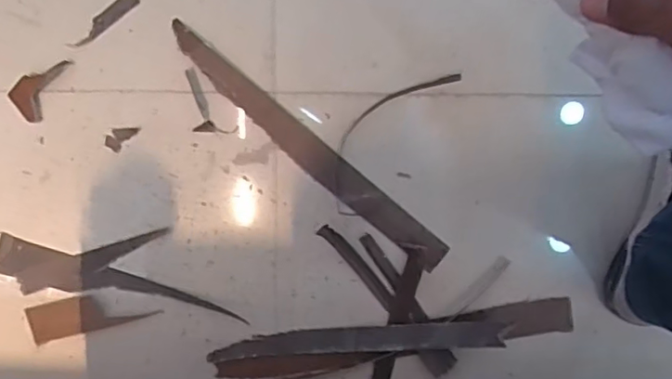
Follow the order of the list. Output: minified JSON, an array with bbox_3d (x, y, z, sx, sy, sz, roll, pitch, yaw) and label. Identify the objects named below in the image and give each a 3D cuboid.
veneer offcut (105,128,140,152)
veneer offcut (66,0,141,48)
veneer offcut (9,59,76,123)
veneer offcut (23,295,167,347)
[{"bbox_3d":[-0.253,-0.063,0.684,0.043,0.004,0.021,-44,96,7],"label":"veneer offcut"},{"bbox_3d":[-0.264,-0.192,0.664,0.096,0.004,0.019,-36,97,7],"label":"veneer offcut"},{"bbox_3d":[-0.344,-0.122,0.675,0.043,0.005,0.084,36,98,-5],"label":"veneer offcut"},{"bbox_3d":[-0.303,0.154,0.720,0.158,0.004,0.050,-14,99,3],"label":"veneer offcut"}]

